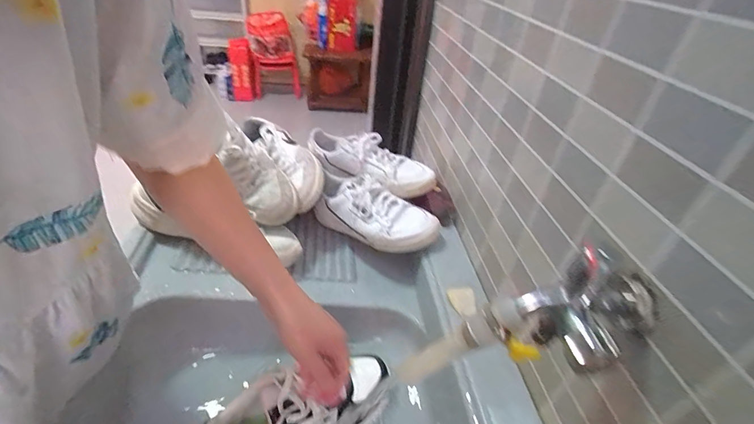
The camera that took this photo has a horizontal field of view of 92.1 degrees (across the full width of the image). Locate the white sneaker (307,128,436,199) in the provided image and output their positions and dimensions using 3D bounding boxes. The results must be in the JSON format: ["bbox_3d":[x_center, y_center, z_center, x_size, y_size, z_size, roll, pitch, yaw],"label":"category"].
[{"bbox_3d":[-0.012,-0.100,0.730,0.257,0.084,0.107,23,39,20],"label":"white sneaker"}]

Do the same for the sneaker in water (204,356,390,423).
[{"bbox_3d":[-0.100,0.272,0.505,0.261,0.086,0.084,-12,40,-27],"label":"sneaker in water"}]

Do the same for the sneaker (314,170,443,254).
[{"bbox_3d":[-0.008,0.006,0.653,0.244,0.092,0.077,25,40,22],"label":"sneaker"}]

